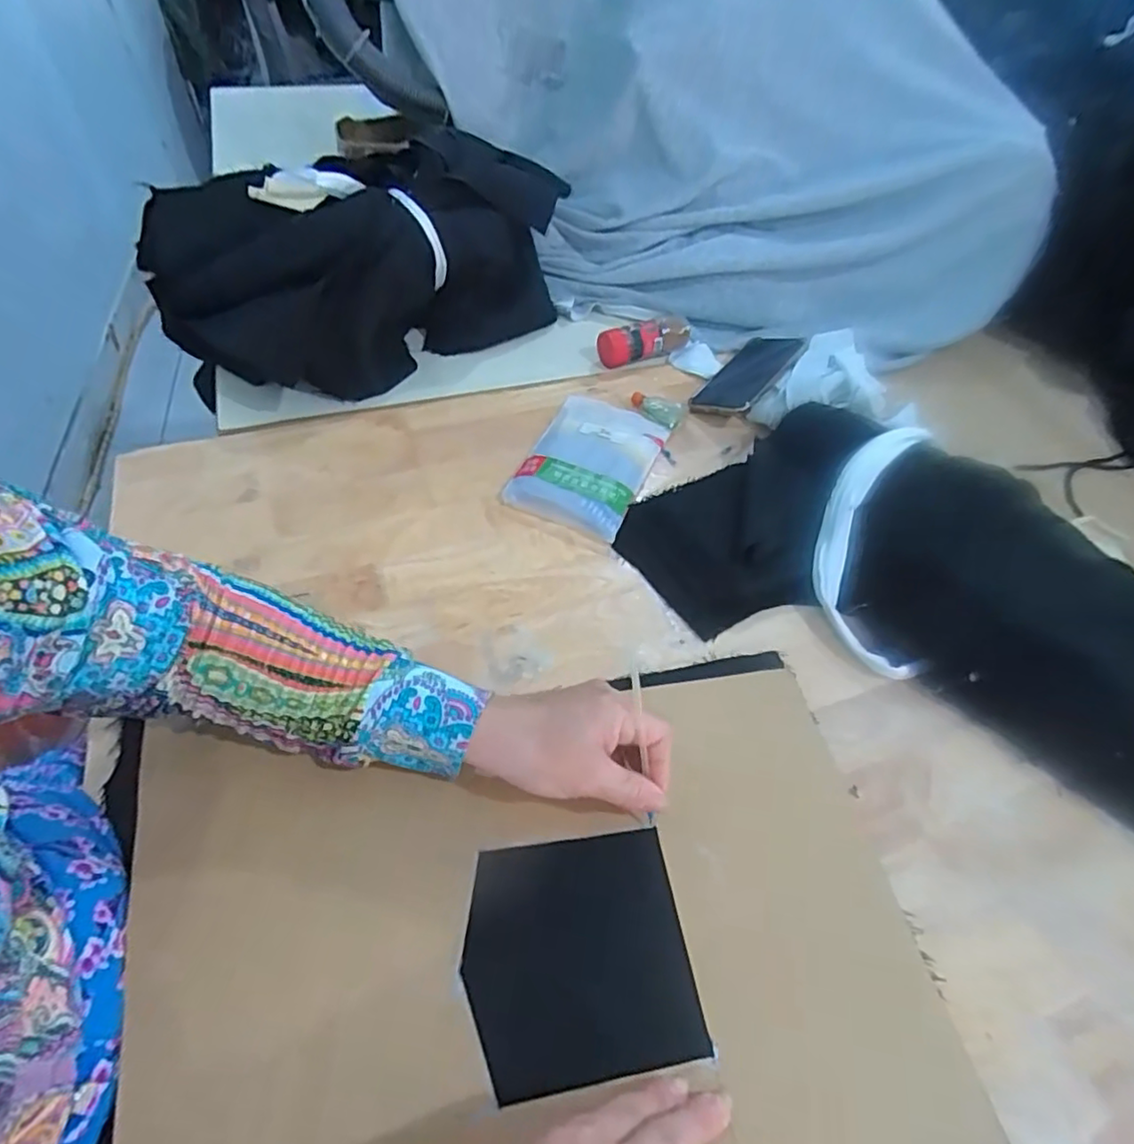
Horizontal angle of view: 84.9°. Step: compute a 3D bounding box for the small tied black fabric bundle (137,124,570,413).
[{"bbox_3d":[-0.216,-0.347,0.688,0.393,0.166,0.288,0,51,-5],"label":"small tied black fabric bundle"}]

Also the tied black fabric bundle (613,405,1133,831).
[{"bbox_3d":[0.297,0.003,0.500,0.474,0.082,0.260,31,55,18],"label":"tied black fabric bundle"}]

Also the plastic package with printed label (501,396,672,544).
[{"bbox_3d":[0.024,-0.111,0.609,0.112,0.020,0.177,21,52,11],"label":"plastic package with printed label"}]

